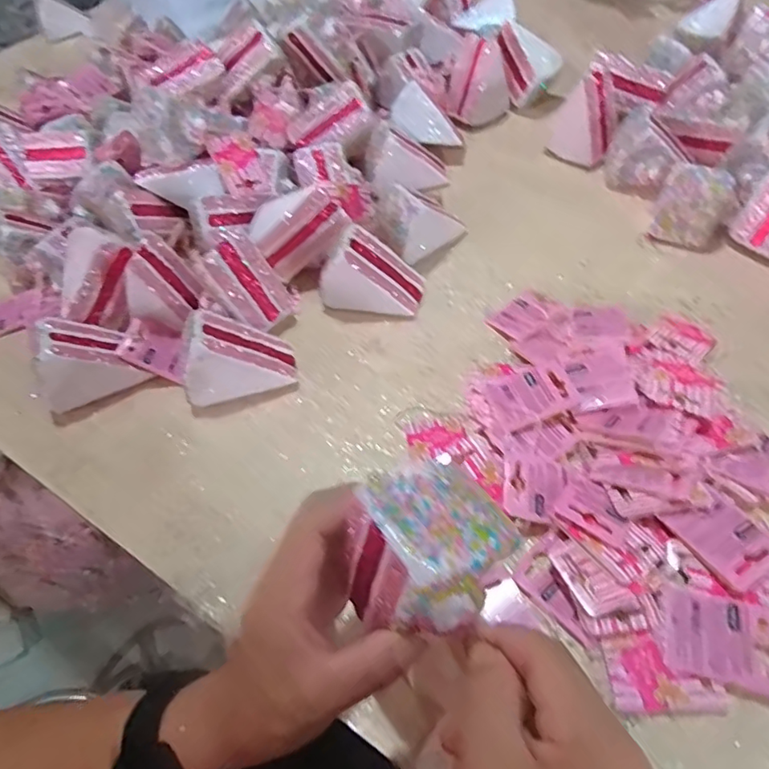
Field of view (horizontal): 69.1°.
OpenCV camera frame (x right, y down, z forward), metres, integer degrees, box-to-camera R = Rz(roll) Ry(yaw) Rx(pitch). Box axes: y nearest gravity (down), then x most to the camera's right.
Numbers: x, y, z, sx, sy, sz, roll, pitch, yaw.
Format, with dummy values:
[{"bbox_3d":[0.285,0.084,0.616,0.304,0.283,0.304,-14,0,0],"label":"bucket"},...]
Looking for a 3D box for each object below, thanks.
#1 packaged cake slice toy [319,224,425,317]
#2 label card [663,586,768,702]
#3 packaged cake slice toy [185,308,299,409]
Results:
[{"bbox_3d":[-0.010,-0.105,0.509,0.087,0.062,0.056,4,53,9],"label":"packaged cake slice toy"},{"bbox_3d":[0.196,0.148,0.322,0.063,0.009,0.048,10,54,13],"label":"label card"},{"bbox_3d":[-0.121,-0.027,0.458,0.083,0.056,0.055,-10,52,-2],"label":"packaged cake slice toy"}]

